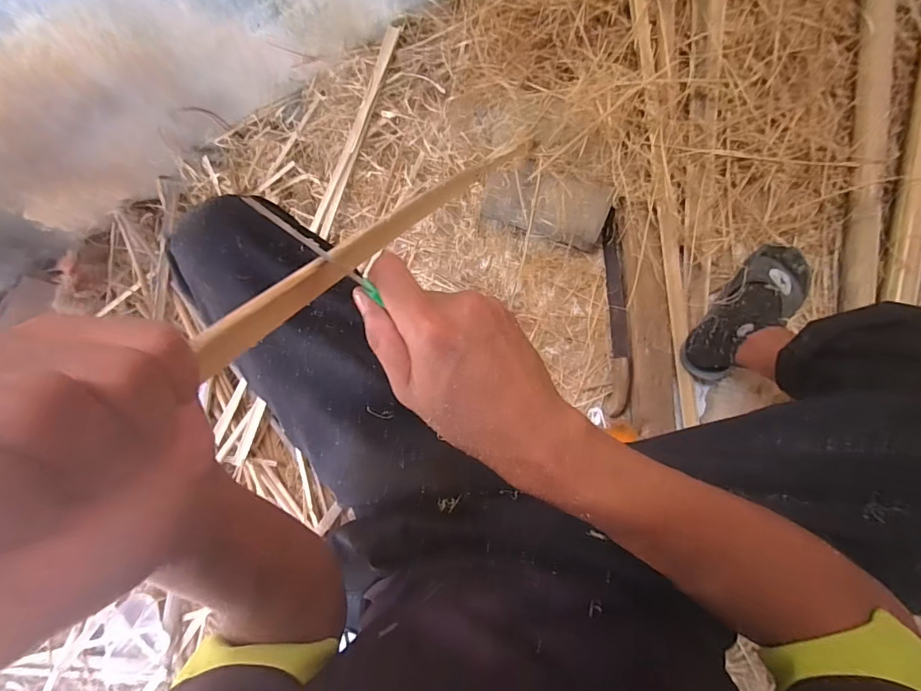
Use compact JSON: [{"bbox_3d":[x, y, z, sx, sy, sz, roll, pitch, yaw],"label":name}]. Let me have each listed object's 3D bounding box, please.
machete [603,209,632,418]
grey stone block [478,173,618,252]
[{"bbox_3d":[0.250,-0.054,0.733,0.038,0.035,0.331,-3,84,8],"label":"machete"},{"bbox_3d":[0.139,-0.230,0.747,0.202,0.056,0.101,17,87,9],"label":"grey stone block"}]

